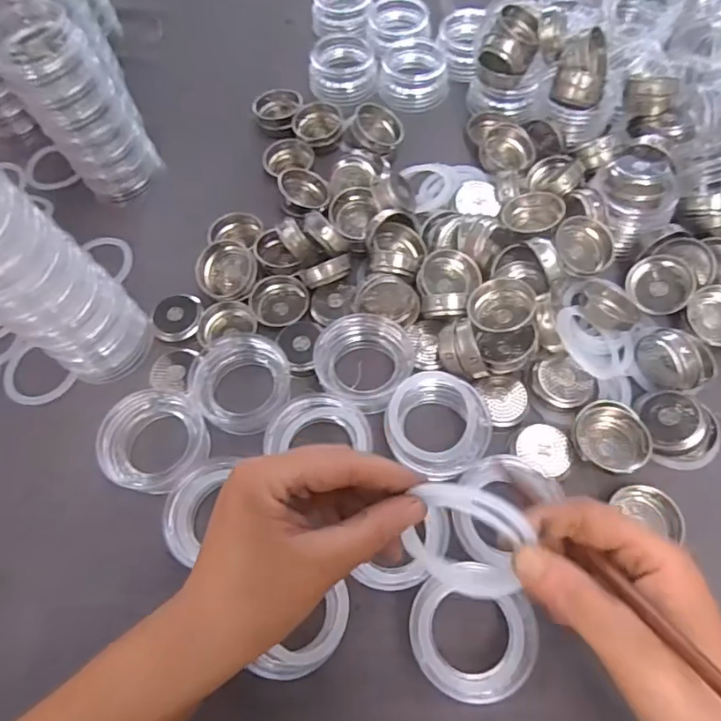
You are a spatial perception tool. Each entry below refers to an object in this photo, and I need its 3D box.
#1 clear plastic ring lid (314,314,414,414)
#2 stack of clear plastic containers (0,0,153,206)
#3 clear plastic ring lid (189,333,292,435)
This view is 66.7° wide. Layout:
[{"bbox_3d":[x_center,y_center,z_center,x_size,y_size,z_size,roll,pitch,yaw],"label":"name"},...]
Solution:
[{"bbox_3d":[0.005,0.000,0.392,0.071,0.031,0.068,-1,63,2],"label":"clear plastic ring lid"},{"bbox_3d":[-0.235,-0.209,0.458,0.069,0.141,0.080,-34,67,-14],"label":"stack of clear plastic containers"},{"bbox_3d":[-0.088,0.013,0.392,0.073,0.023,0.066,38,70,19],"label":"clear plastic ring lid"}]

